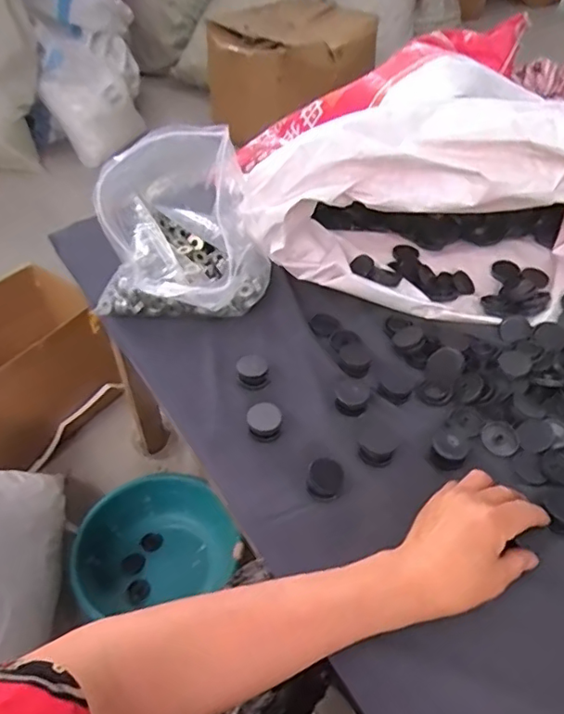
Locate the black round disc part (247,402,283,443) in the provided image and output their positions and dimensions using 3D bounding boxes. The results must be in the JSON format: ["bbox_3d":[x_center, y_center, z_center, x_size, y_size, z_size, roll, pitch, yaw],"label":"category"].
[{"bbox_3d":[-0.016,0.062,0.528,0.031,0.024,0.030,0,47,-1],"label":"black round disc part"}]

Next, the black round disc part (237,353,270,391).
[{"bbox_3d":[-0.030,0.016,0.575,0.030,0.024,0.034,-4,47,-5],"label":"black round disc part"}]

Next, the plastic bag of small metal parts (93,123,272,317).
[{"bbox_3d":[-0.120,-0.141,0.609,0.184,0.174,0.202,-11,48,-11],"label":"plastic bag of small metal parts"}]

